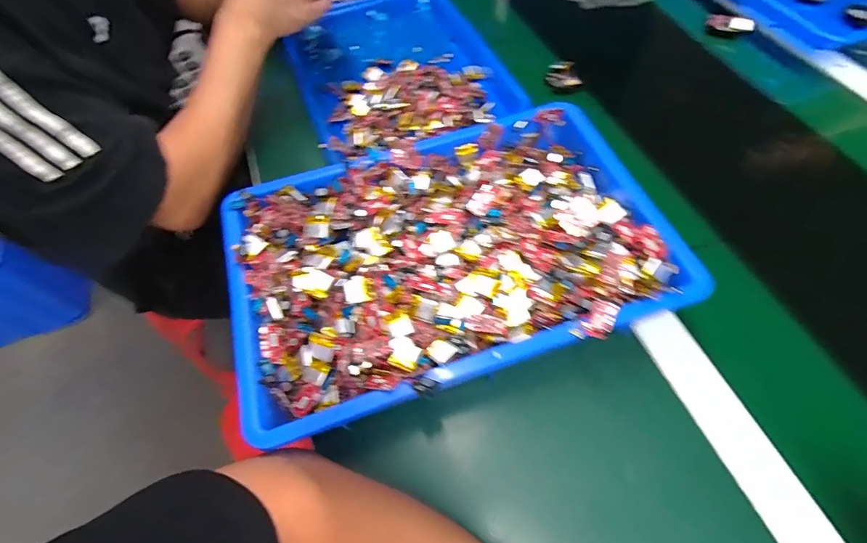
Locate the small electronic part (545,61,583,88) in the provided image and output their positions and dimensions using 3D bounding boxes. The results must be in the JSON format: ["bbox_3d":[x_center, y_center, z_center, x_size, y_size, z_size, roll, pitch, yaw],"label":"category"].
[{"bbox_3d":[0.173,-0.262,0.564,0.044,0.022,0.035,3,59,6],"label":"small electronic part"}]

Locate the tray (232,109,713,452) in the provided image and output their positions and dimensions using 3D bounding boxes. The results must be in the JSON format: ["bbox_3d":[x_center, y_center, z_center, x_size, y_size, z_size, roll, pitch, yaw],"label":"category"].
[{"bbox_3d":[0.013,-0.016,0.389,0.382,0.060,0.238,-17,59,-6],"label":"tray"}]

